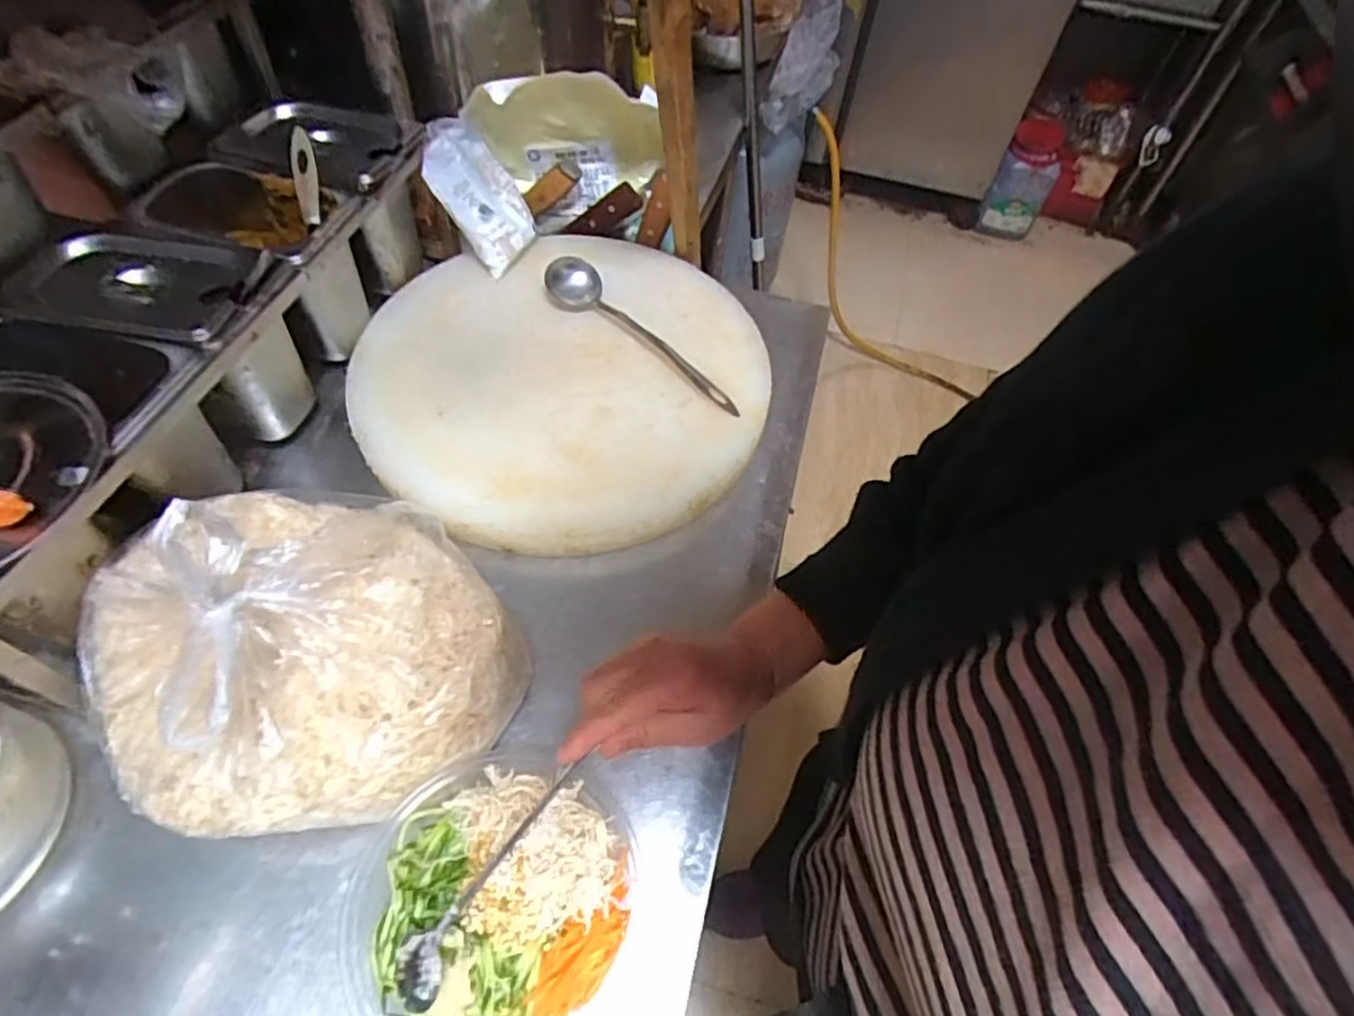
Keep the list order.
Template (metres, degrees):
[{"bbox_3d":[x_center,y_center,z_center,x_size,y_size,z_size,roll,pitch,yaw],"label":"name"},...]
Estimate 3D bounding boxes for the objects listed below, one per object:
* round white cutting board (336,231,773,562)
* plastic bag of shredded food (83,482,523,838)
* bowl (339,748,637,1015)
[{"bbox_3d":[-0.111,-0.137,0.694,0.388,0.043,0.395,1,58,-2],"label":"round white cutting board"},{"bbox_3d":[-0.258,0.083,0.453,0.248,0.158,0.251,-32,63,-23],"label":"plastic bag of shredded food"},{"bbox_3d":[-0.110,0.238,0.415,0.159,0.080,0.163,1,54,-1],"label":"bowl"}]

